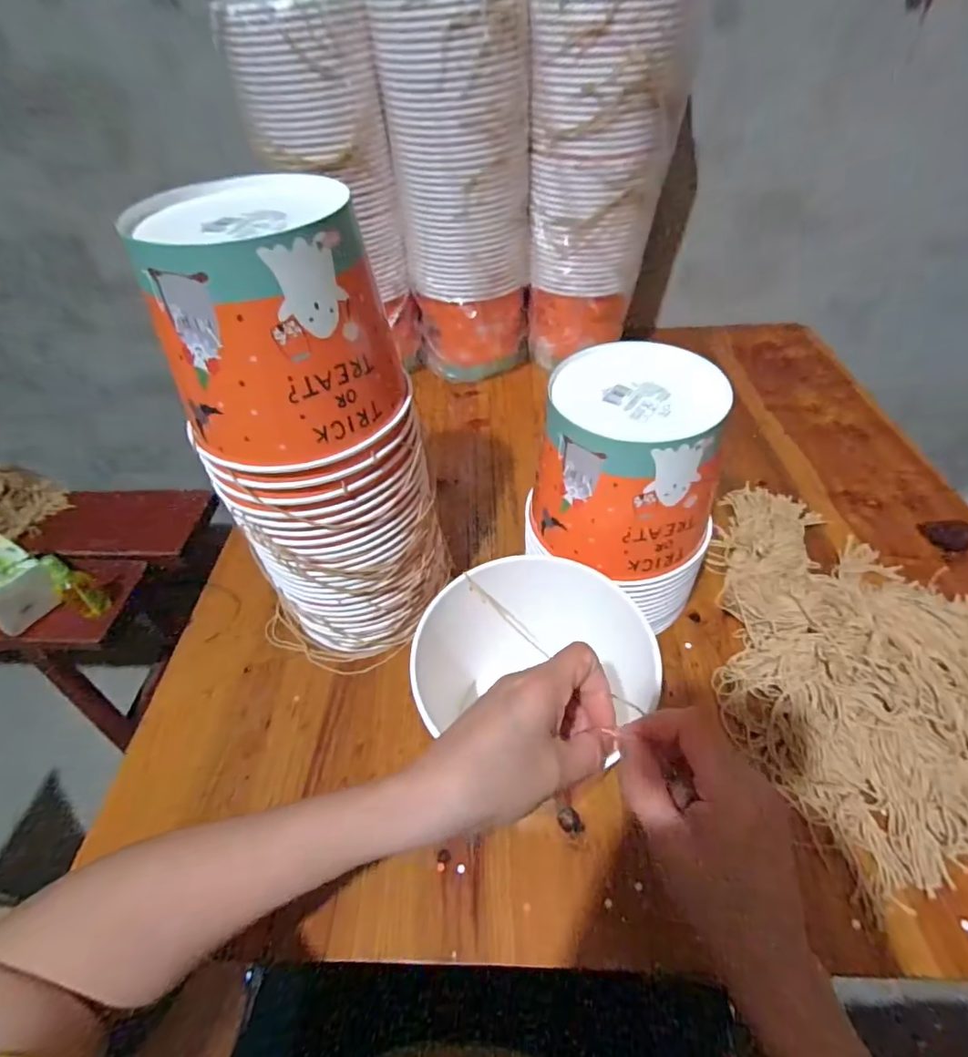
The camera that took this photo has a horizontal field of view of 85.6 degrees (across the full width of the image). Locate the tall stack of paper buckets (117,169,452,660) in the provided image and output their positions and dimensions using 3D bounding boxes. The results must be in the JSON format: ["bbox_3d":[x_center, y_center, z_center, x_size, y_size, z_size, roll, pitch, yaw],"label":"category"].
[{"bbox_3d":[-0.122,-0.053,0.423,0.145,0.364,0.135,-9,47,-5],"label":"tall stack of paper buckets"}]

